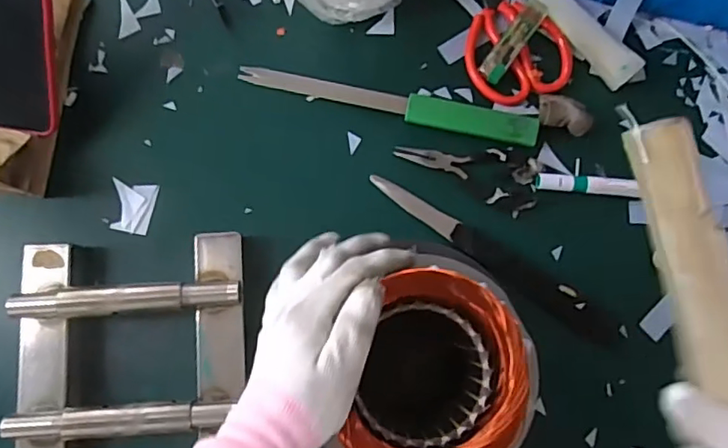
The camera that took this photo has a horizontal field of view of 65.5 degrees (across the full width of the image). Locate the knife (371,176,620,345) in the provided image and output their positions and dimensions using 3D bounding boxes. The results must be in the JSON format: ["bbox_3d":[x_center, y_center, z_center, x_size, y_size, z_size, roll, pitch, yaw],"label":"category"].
[{"bbox_3d":[0.115,0.028,0.495,0.244,0.018,0.027,35,81,5],"label":"knife"}]

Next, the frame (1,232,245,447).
[{"bbox_3d":[-0.185,0.106,0.450,0.176,0.044,0.188,-4,80,-2],"label":"frame"}]

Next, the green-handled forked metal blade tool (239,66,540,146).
[{"bbox_3d":[0.022,-0.110,0.510,0.268,0.012,0.028,13,80,1],"label":"green-handled forked metal blade tool"}]

